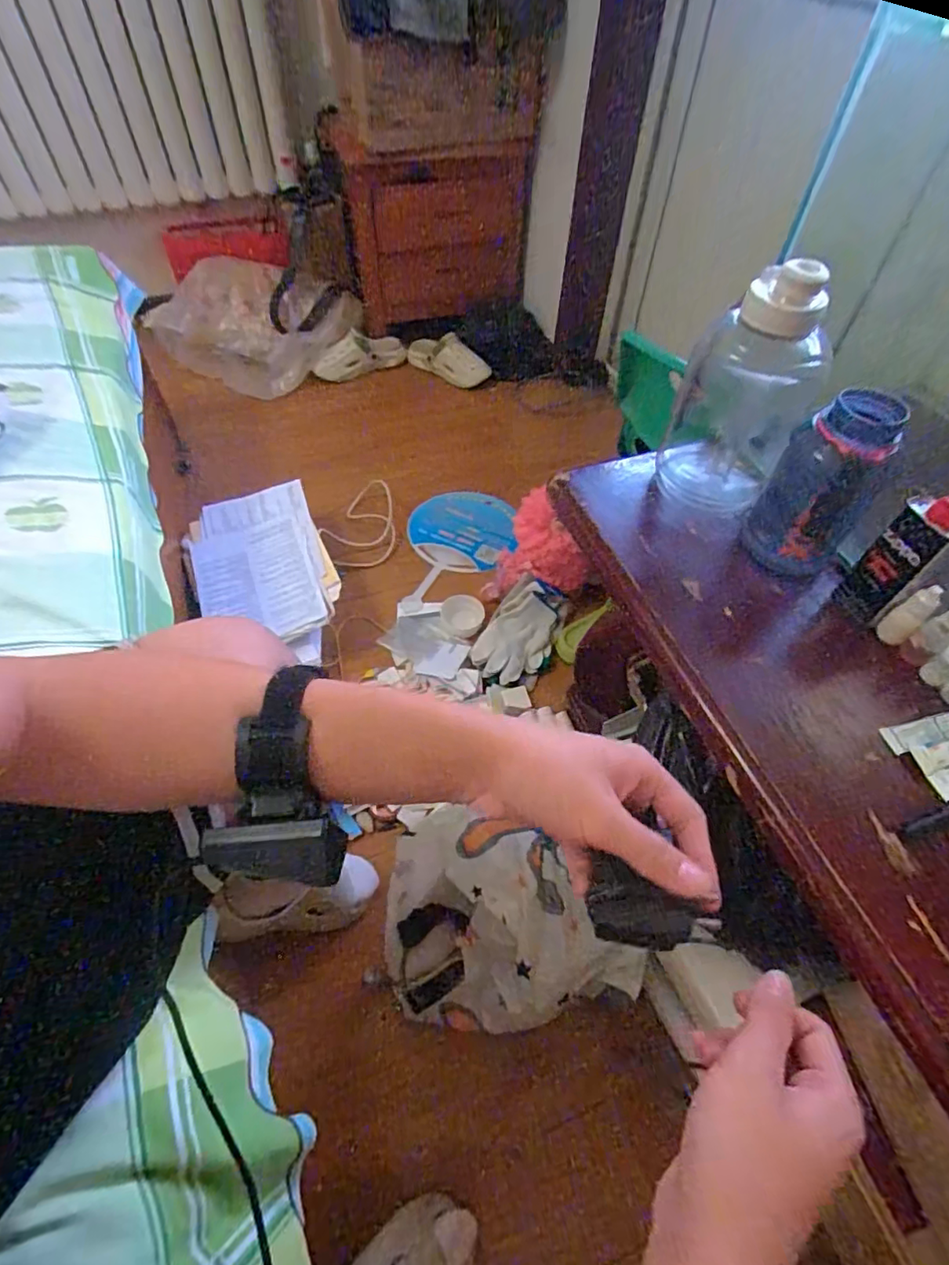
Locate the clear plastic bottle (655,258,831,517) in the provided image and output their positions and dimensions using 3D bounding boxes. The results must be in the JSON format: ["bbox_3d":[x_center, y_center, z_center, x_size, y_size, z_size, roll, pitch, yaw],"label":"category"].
[{"bbox_3d":[0.279,-0.253,0.598,0.121,0.236,0.115,23,56,15],"label":"clear plastic bottle"}]

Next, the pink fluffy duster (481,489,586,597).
[{"bbox_3d":[0.111,-0.160,1.137,0.188,0.205,0.087,-8,54,-7],"label":"pink fluffy duster"}]

